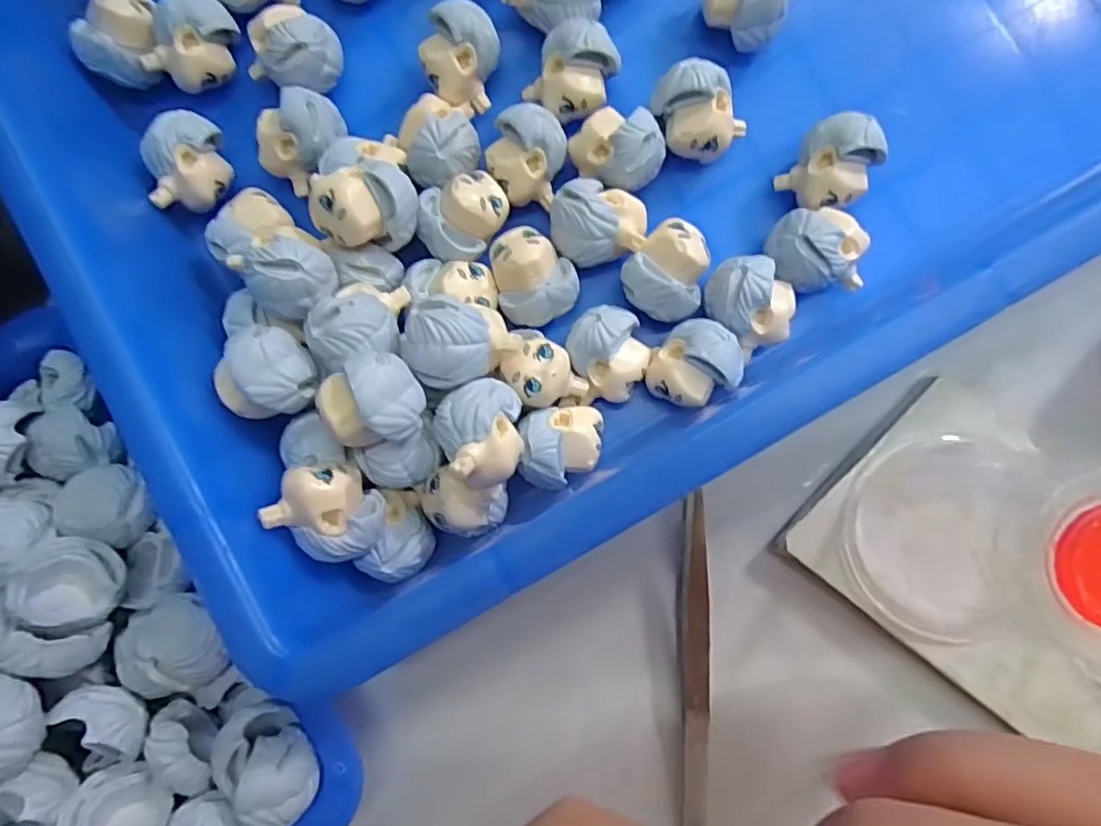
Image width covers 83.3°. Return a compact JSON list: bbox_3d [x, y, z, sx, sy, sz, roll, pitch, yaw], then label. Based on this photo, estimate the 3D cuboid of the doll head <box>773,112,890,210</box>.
[{"bbox_3d":[0.083,-0.072,0.184,0.022,0.025,0.024,0,86,4],"label":"doll head"}]

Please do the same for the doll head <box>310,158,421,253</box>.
[{"bbox_3d":[-0.051,-0.058,0.174,0.026,0.020,0.022,-2,88,5],"label":"doll head"}]

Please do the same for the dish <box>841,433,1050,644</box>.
[{"bbox_3d":[0.115,0.036,0.181,0.056,0.006,0.057,2,87,4],"label":"dish"}]

